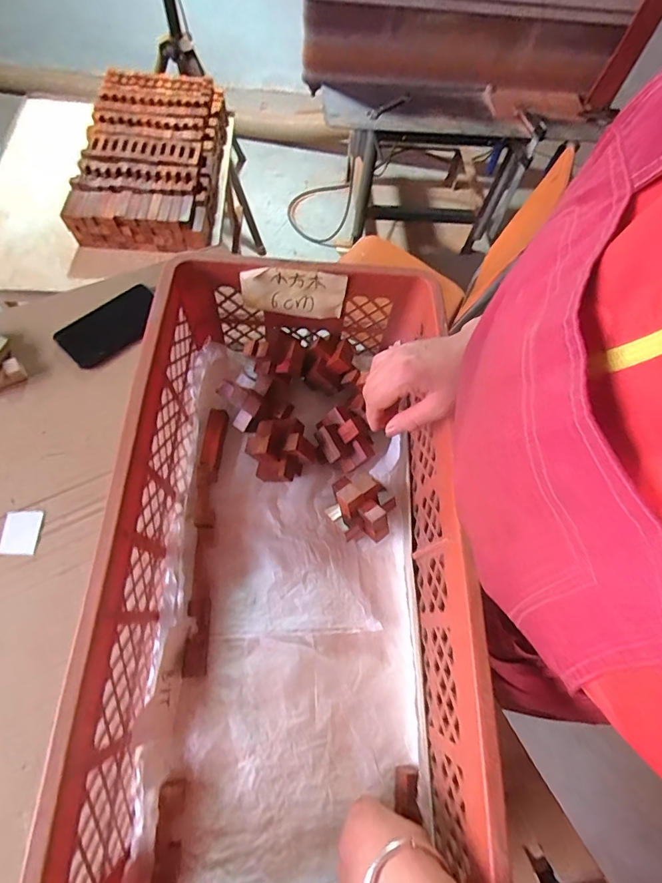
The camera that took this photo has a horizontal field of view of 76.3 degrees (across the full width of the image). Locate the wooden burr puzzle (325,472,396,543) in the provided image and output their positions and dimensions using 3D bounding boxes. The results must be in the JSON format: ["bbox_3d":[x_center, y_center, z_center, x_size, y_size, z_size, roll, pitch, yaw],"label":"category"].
[{"bbox_3d":[0.036,0.082,0.516,0.073,0.064,0.083,-34,73,-15],"label":"wooden burr puzzle"}]

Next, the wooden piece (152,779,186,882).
[{"bbox_3d":[-0.158,0.381,0.410,0.025,0.018,0.085,1,68,-2],"label":"wooden piece"}]

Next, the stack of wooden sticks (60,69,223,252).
[{"bbox_3d":[-0.435,-0.713,1.045,0.303,0.089,0.545,-2,68,-4],"label":"stack of wooden sticks"}]

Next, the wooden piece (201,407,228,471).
[{"bbox_3d":[-0.158,-0.004,0.567,0.023,0.020,0.084,8,68,1],"label":"wooden piece"}]

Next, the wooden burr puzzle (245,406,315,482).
[{"bbox_3d":[-0.064,0.009,0.535,0.075,0.071,0.082,1,68,-2],"label":"wooden burr puzzle"}]

